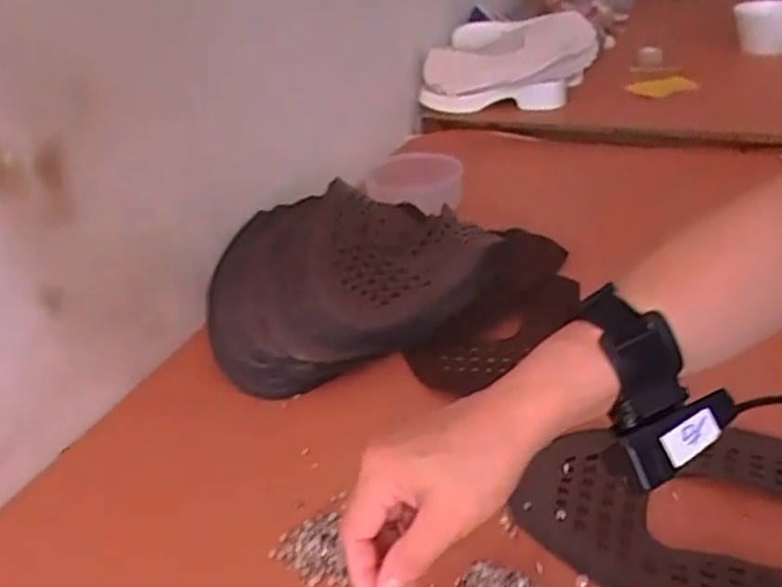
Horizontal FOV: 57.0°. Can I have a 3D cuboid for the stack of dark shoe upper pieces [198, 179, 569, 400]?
[{"bbox_3d":[0.015,-0.013,0.691,0.371,0.116,0.230,-11,33,-10],"label":"stack of dark shoe upper pieces"}]

